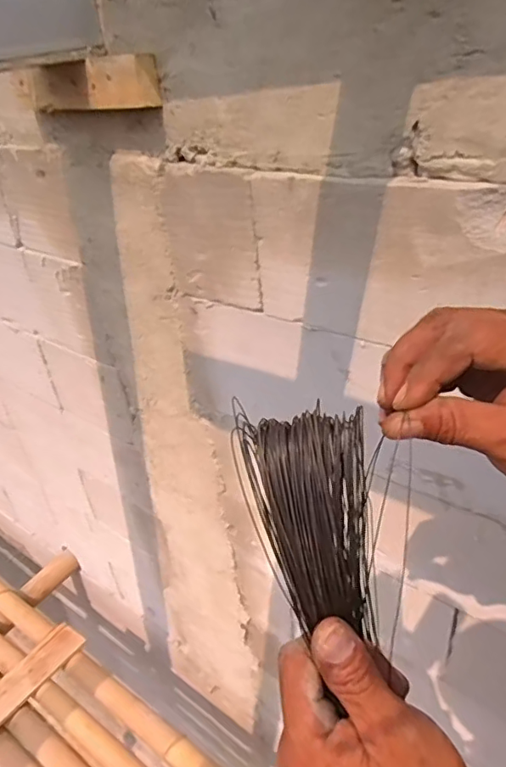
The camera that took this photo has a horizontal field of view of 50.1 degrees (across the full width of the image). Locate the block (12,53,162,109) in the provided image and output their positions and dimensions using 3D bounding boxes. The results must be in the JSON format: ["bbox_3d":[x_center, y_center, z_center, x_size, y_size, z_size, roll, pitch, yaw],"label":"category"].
[{"bbox_3d":[-0.216,-0.379,0.686,0.244,0.054,0.044,20,42,33],"label":"block"}]

